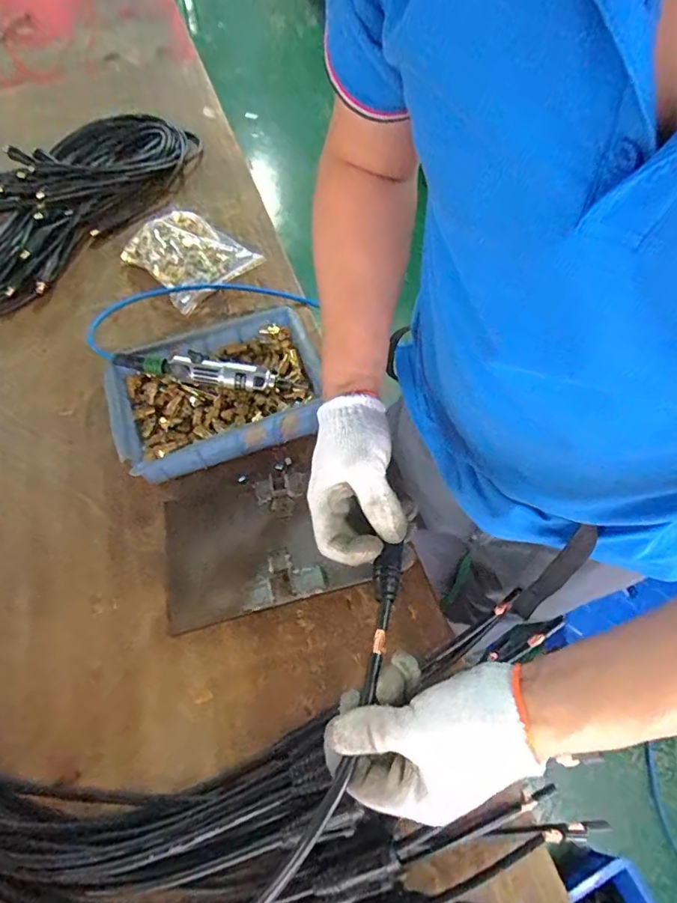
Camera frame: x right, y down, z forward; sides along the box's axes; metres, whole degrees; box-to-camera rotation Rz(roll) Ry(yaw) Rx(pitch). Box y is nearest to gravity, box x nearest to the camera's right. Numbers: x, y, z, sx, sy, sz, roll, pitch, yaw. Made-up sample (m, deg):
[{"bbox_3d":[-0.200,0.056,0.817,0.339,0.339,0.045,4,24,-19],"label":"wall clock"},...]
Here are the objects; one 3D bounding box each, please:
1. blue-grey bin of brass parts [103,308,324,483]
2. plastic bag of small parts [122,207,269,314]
[{"bbox_3d":[-0.179,-0.089,0.743,0.310,0.077,0.215,-25,61,-12],"label":"blue-grey bin of brass parts"},{"bbox_3d":[-0.288,-0.379,0.946,0.213,0.061,0.190,38,67,22],"label":"plastic bag of small parts"}]

